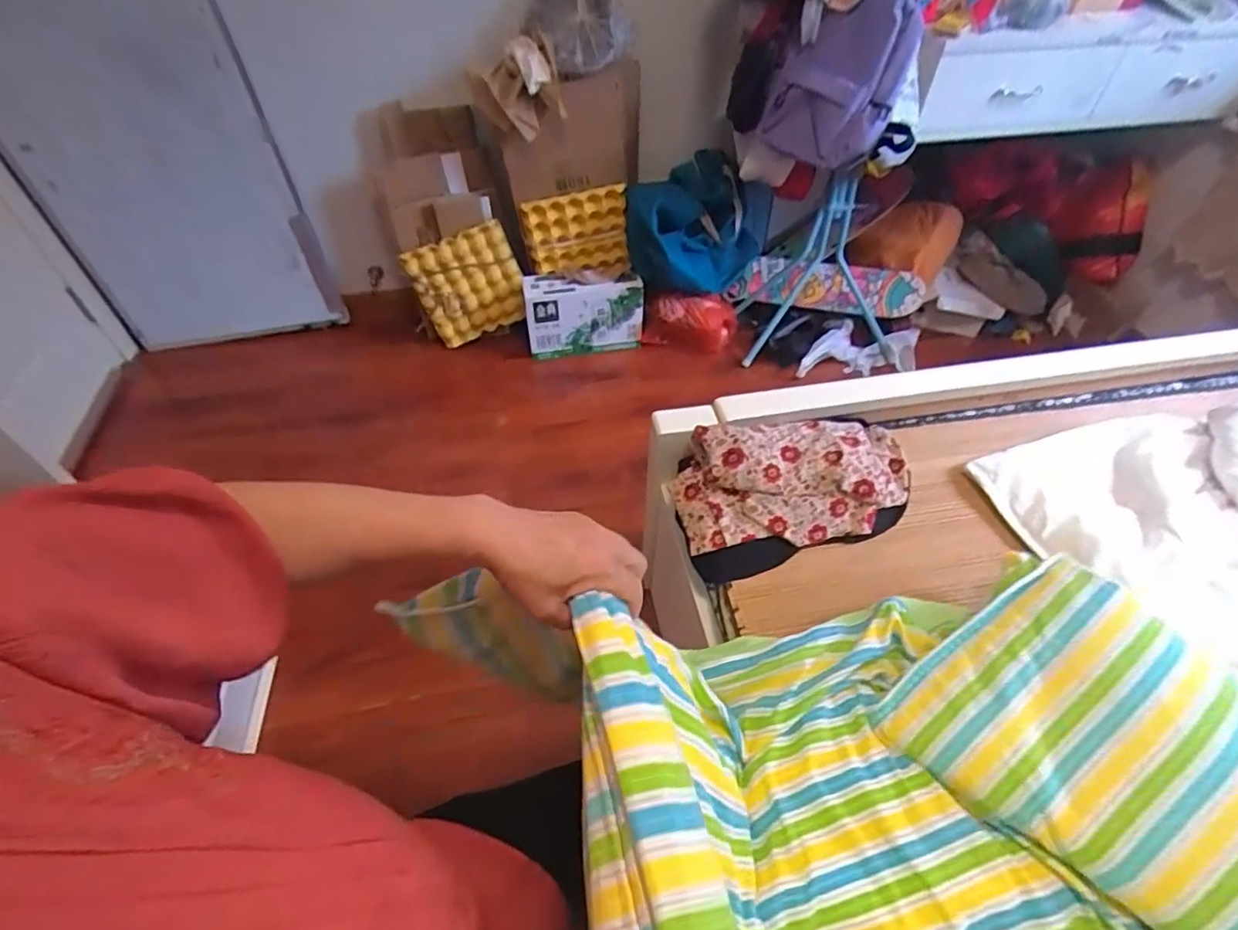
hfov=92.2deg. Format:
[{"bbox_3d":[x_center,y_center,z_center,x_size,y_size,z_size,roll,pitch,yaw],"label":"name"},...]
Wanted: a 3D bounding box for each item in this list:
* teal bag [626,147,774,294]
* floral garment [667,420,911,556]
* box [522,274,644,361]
[{"bbox_3d":[0.208,-0.654,1.649,0.383,0.283,0.202,-29,54,-23],"label":"teal bag"},{"bbox_3d":[0.250,0.016,0.842,0.331,0.085,0.163,-6,49,-5],"label":"floral garment"},{"bbox_3d":[-0.099,-0.431,1.697,0.324,0.197,0.100,-6,49,-5],"label":"box"}]

